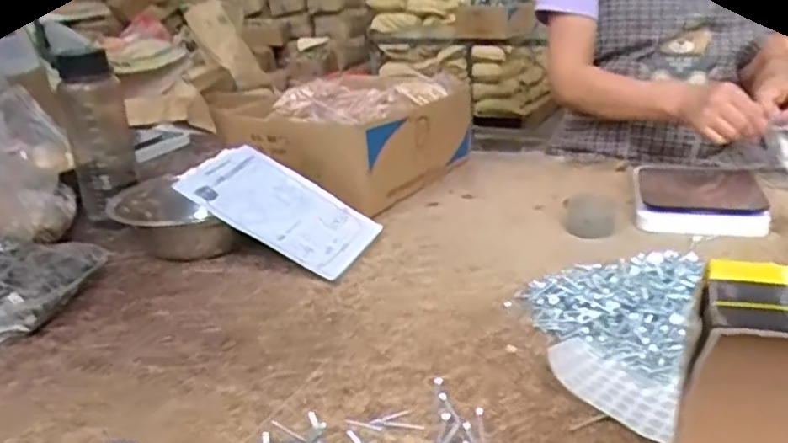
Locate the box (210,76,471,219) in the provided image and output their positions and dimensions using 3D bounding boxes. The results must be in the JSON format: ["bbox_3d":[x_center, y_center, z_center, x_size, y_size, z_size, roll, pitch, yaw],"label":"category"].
[{"bbox_3d":[-0.044,-0.132,1.018,0.219,0.131,0.320,12,26,34],"label":"box"}]

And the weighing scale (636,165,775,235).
[{"bbox_3d":[0.395,-0.032,0.869,0.152,0.027,0.177,8,25,18],"label":"weighing scale"}]

